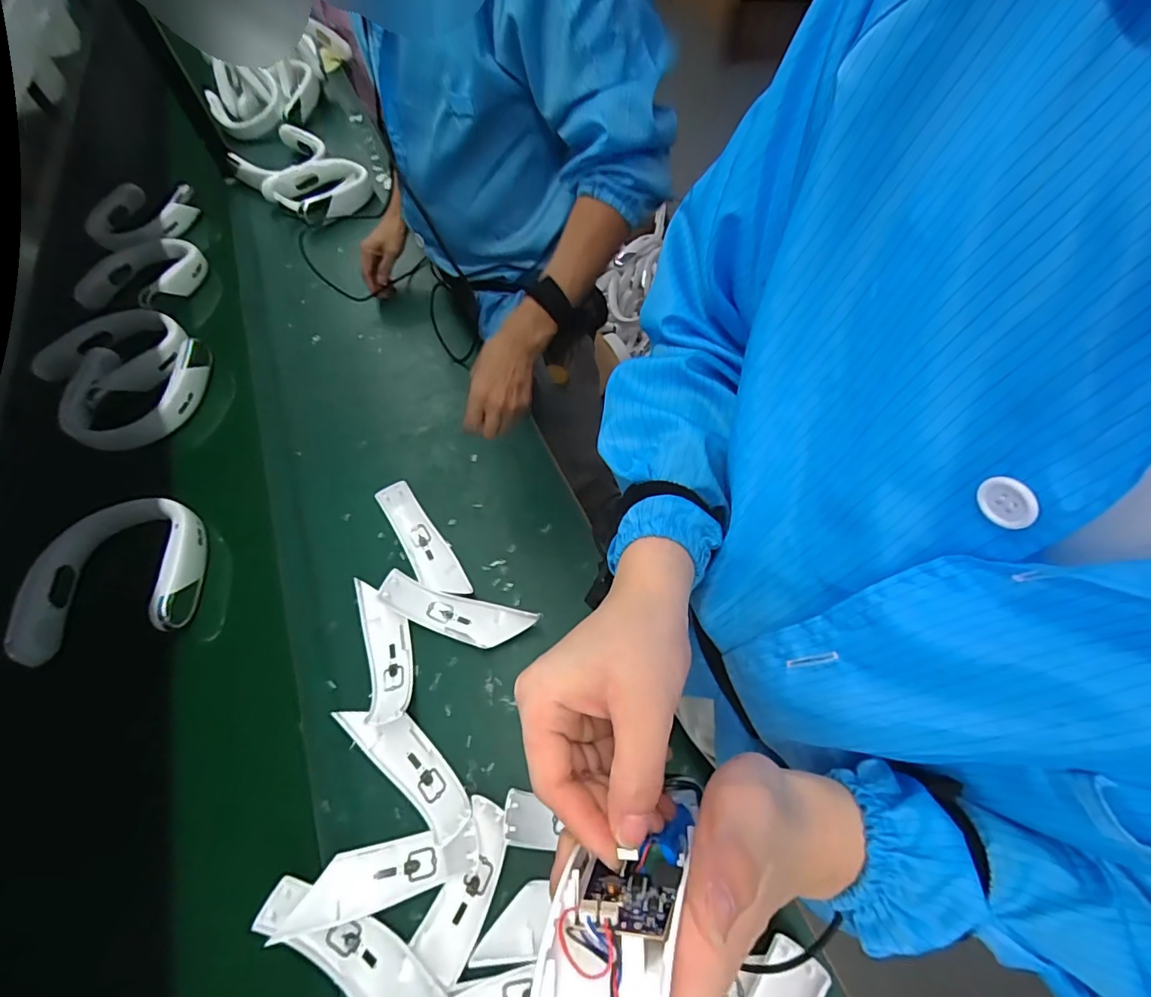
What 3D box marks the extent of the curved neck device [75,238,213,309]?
[{"bbox_3d":[-0.861,-0.453,1.030,0.198,0.063,0.191,-1,57,1],"label":"curved neck device"}]

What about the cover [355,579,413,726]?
[{"bbox_3d":[-0.221,0.170,0.587,0.057,0.023,0.162,-14,58,-7],"label":"cover"}]

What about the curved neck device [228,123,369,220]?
[{"bbox_3d":[-0.651,-0.764,1.180,0.350,0.061,0.214,38,66,23],"label":"curved neck device"}]

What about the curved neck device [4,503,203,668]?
[{"bbox_3d":[-0.595,0.092,0.657,0.208,0.049,0.196,-12,58,-6],"label":"curved neck device"}]

